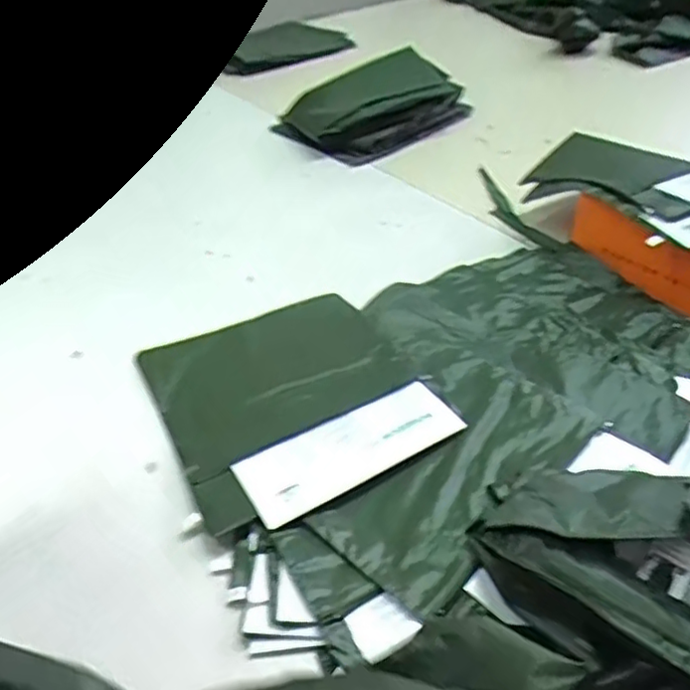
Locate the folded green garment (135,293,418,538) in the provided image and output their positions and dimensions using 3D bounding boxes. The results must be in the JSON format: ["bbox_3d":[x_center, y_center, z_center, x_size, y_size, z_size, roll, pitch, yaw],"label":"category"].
[{"bbox_3d":[-0.067,0.044,0.697,0.257,0.021,0.280,-21,44,-20],"label":"folded green garment"}]

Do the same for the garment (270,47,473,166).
[{"bbox_3d":[0.060,-0.450,1.208,0.343,0.127,0.182,-12,42,-10],"label":"garment"}]

